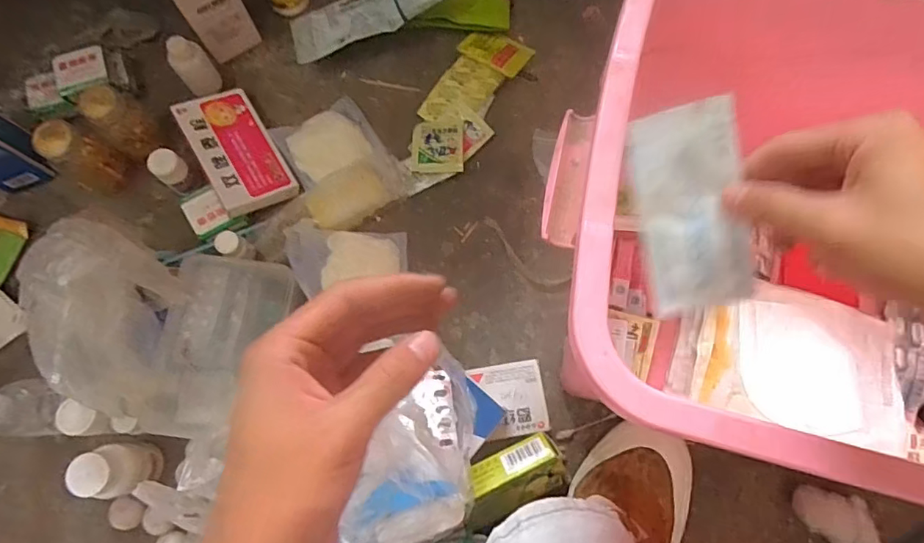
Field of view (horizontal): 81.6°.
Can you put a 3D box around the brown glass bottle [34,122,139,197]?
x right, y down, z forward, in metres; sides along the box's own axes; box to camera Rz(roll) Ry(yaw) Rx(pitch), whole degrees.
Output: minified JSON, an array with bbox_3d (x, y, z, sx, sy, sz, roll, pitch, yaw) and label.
[{"bbox_3d":[-0.391,-0.116,0.557,0.049,0.086,0.048,15,76,3],"label":"brown glass bottle"}]

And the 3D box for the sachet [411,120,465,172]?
[{"bbox_3d":[-0.027,-0.143,0.608,0.058,0.013,0.062,2,76,-1],"label":"sachet"}]

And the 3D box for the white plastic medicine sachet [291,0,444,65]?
[{"bbox_3d":[-0.105,-0.314,0.631,0.202,0.021,0.091,-24,58,3],"label":"white plastic medicine sachet"}]

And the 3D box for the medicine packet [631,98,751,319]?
[{"bbox_3d":[0.128,-0.034,0.300,0.055,0.014,0.112,-7,105,28],"label":"medicine packet"}]

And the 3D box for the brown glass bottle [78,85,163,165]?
[{"bbox_3d":[-0.355,-0.155,0.561,0.051,0.064,0.052,-35,79,-9],"label":"brown glass bottle"}]

